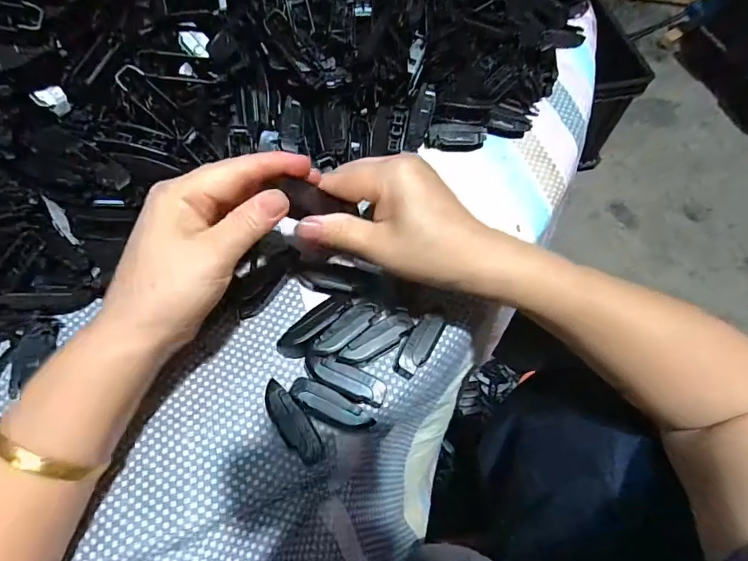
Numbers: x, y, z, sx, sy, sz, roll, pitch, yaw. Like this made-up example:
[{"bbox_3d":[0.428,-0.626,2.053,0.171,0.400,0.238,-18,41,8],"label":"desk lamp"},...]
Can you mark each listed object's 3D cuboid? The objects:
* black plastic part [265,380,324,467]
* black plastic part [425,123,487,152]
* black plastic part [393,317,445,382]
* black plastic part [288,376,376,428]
[{"bbox_3d":[-0.049,0.087,0.272,0.018,0.013,0.055,-34,84,-15],"label":"black plastic part"},{"bbox_3d":[0.068,-0.119,0.373,0.048,0.019,0.015,-4,65,-2],"label":"black plastic part"},{"bbox_3d":[0.029,0.042,0.290,0.019,0.006,0.047,29,68,12],"label":"black plastic part"},{"bbox_3d":[-0.026,0.077,0.274,0.053,0.010,0.016,24,67,10],"label":"black plastic part"}]

